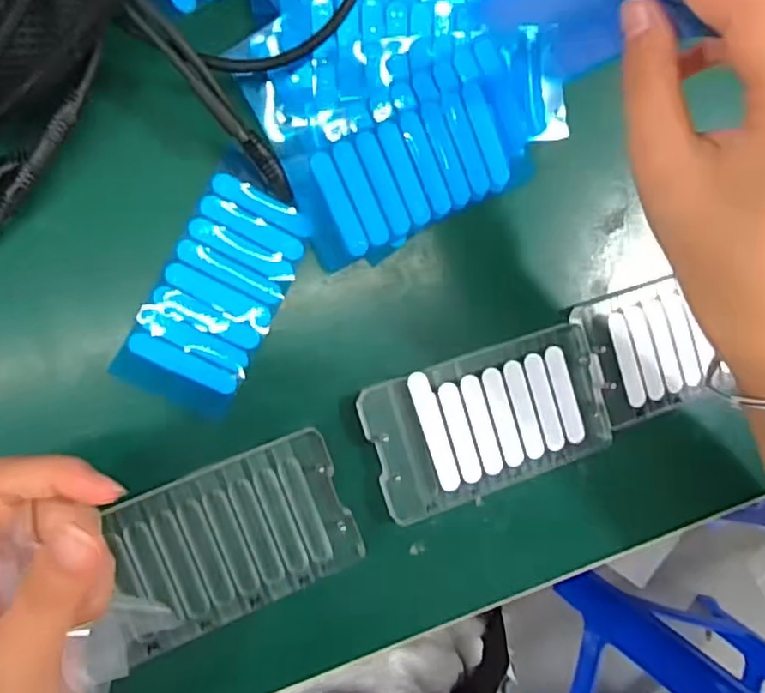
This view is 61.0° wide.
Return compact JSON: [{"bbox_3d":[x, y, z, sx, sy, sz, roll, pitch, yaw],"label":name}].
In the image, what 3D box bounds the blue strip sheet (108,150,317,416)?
[{"bbox_3d":[-0.075,-0.028,0.306,0.054,0.006,0.113,27,84,-12],"label":"blue strip sheet"}]

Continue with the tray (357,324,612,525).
[{"bbox_3d":[0.055,0.036,0.329,0.122,0.012,0.067,-19,94,-13],"label":"tray"}]

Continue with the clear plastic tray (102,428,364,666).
[{"bbox_3d":[-0.069,0.088,0.300,0.106,0.015,0.068,-21,95,-13],"label":"clear plastic tray"}]

